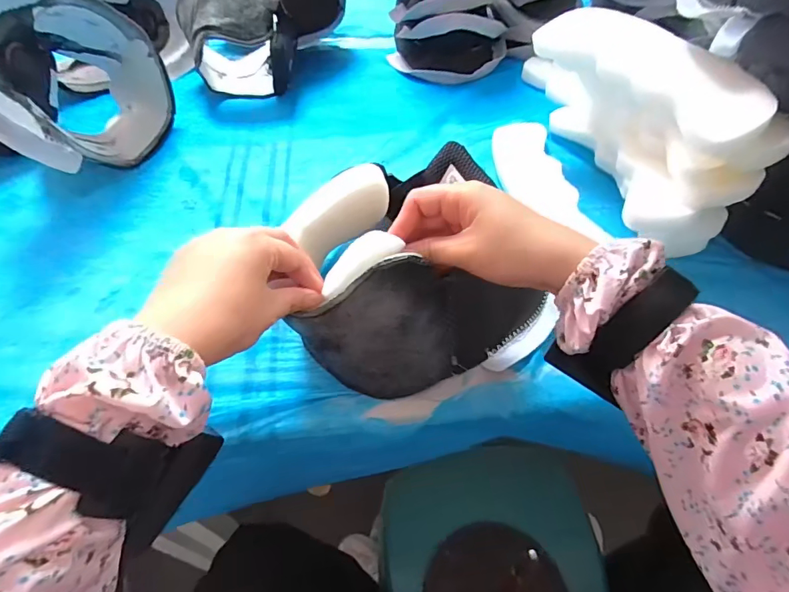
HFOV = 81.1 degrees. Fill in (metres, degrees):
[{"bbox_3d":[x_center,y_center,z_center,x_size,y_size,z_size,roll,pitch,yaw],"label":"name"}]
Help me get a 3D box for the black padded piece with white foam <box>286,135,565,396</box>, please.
[{"bbox_3d":[0.021,-0.019,0.385,0.203,0.142,0.143,-16,55,-8],"label":"black padded piece with white foam"}]

